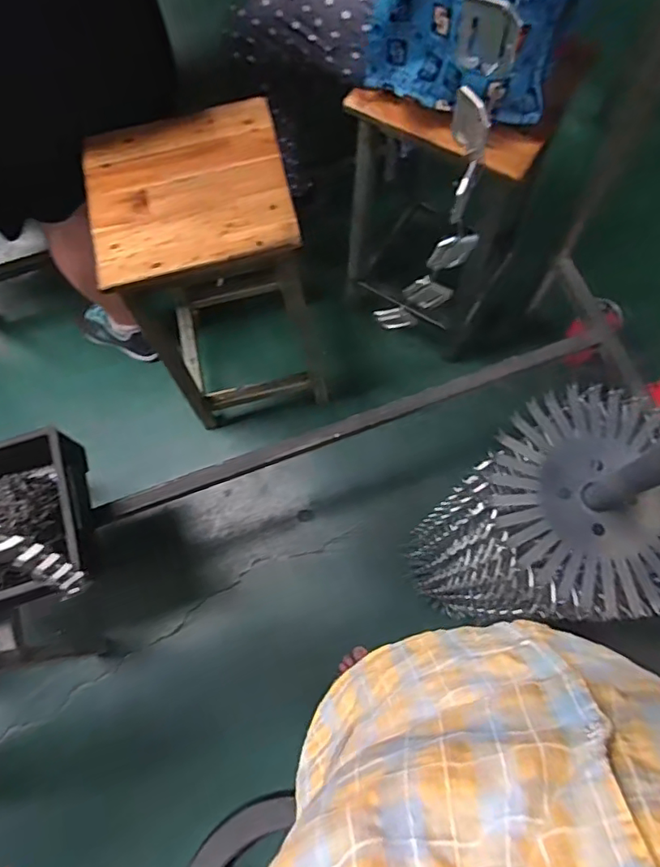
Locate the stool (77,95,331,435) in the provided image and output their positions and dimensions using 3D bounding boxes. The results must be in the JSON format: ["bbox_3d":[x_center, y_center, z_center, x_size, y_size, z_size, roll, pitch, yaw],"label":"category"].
[{"bbox_3d":[-0.205,-0.290,1.118,0.322,0.577,0.324,-16,73,-4],"label":"stool"}]

